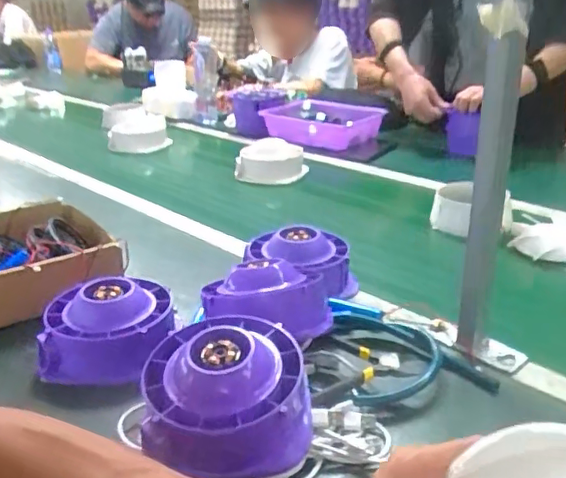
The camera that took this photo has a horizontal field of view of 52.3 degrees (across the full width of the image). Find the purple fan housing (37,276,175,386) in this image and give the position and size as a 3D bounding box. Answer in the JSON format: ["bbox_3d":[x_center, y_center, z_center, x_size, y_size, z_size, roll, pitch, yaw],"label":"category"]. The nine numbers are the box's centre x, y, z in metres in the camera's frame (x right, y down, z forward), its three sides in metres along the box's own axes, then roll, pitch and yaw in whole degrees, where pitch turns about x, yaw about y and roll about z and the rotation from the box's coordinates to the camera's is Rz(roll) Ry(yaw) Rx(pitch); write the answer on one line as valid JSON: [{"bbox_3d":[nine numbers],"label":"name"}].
[{"bbox_3d":[-0.182,0.088,0.606,0.133,0.065,0.120,-4,25,-3],"label":"purple fan housing"}]

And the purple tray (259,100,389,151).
[{"bbox_3d":[0.107,-0.312,1.540,0.223,0.067,0.320,-23,32,-36],"label":"purple tray"}]

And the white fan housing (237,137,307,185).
[{"bbox_3d":[-0.029,-0.174,1.268,0.152,0.060,0.154,-4,25,-4],"label":"white fan housing"}]

